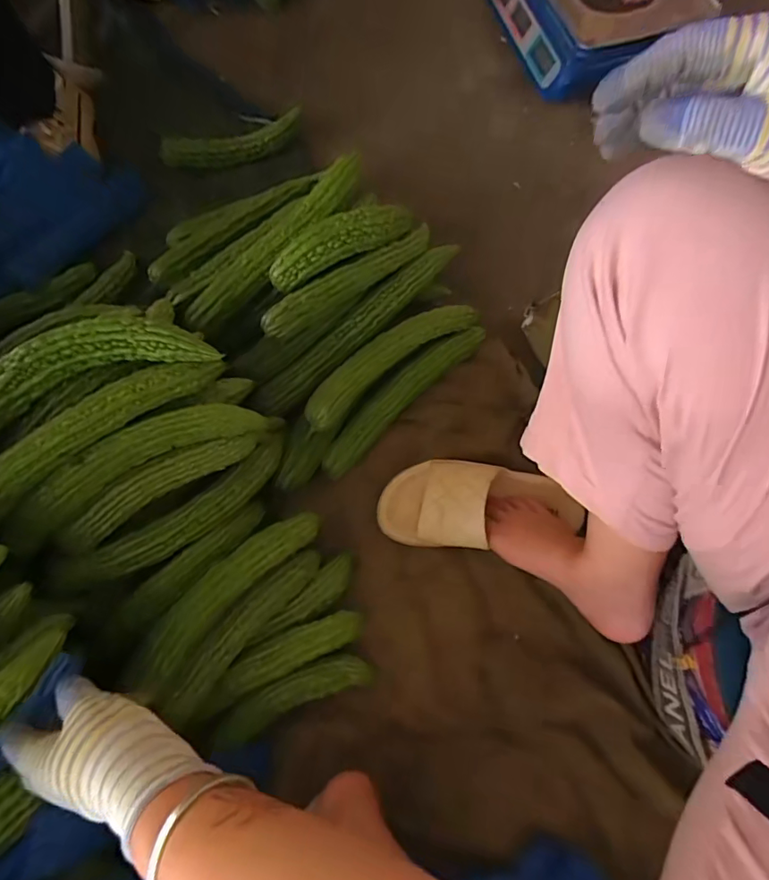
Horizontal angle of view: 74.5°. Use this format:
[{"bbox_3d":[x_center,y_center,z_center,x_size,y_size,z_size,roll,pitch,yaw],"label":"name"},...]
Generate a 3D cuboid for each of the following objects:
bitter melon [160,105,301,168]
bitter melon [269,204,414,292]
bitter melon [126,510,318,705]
[{"bbox_3d":[-0.244,-0.472,0.802,0.226,0.070,0.033,-5,72,-1],"label":"bitter melon"},{"bbox_3d":[-0.049,-0.244,0.616,0.198,0.045,0.046,-26,74,-7],"label":"bitter melon"},{"bbox_3d":[-0.167,0.163,0.541,0.057,0.063,0.238,40,77,12],"label":"bitter melon"}]

